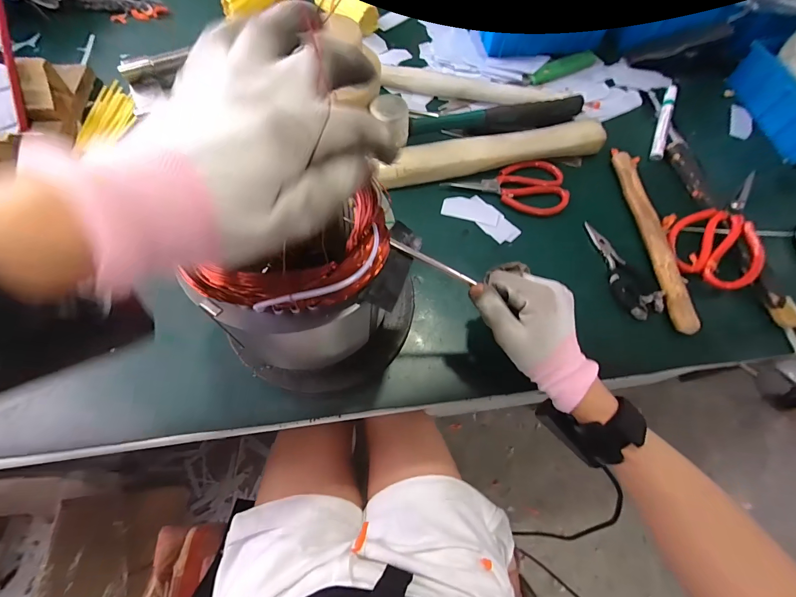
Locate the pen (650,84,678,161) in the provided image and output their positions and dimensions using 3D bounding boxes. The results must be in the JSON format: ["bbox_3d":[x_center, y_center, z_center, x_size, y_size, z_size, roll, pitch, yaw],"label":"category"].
[{"bbox_3d":[0.377,-0.249,0.509,0.018,0.019,0.145,24,67,8],"label":"pen"}]

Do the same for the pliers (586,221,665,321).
[{"bbox_3d":[0.254,-0.034,0.419,0.041,0.010,0.125,-24,69,-13],"label":"pliers"}]

